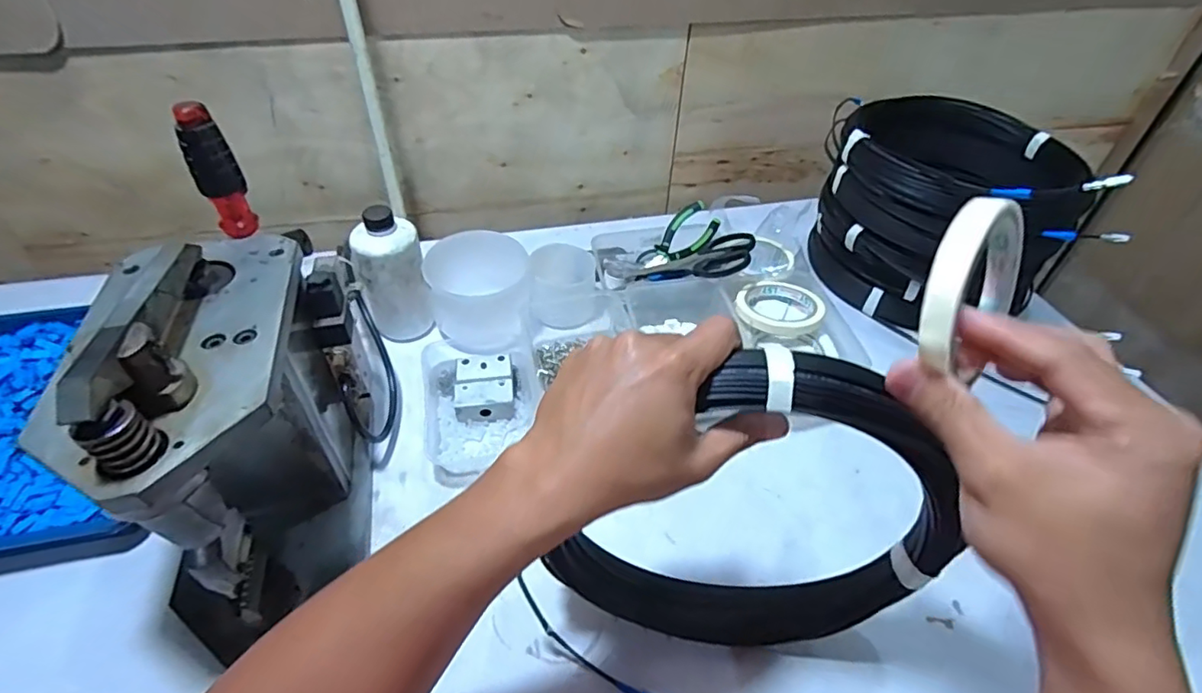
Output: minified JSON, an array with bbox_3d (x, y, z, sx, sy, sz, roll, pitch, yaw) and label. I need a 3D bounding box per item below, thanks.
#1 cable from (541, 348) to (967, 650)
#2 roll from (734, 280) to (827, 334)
[{"bbox_3d":[0.099,0.118,0.391,0.248,0.275,0.060,7,44,4],"label":"cable"},{"bbox_3d":[0.208,-0.052,0.687,0.100,0.024,0.100,1,44,-1],"label":"roll"}]

